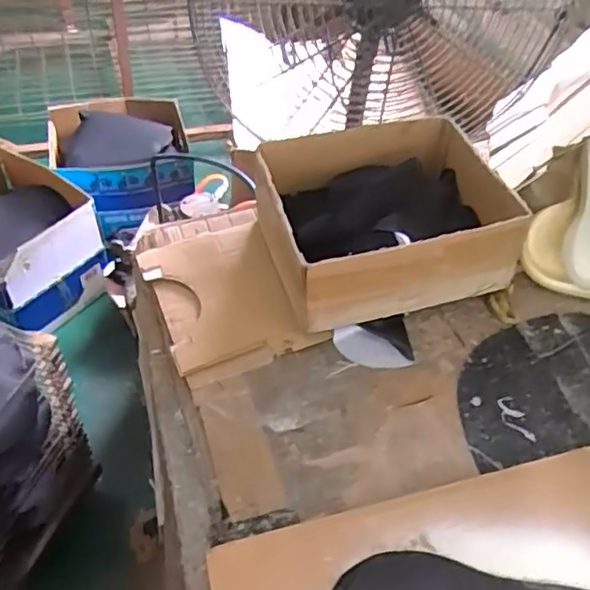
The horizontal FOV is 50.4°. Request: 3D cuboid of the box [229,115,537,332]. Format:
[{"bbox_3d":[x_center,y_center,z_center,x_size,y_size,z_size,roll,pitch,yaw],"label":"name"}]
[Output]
[{"bbox_3d":[0.120,-0.120,0.912,0.327,0.129,0.290,-7,48,-12],"label":"box"}]

